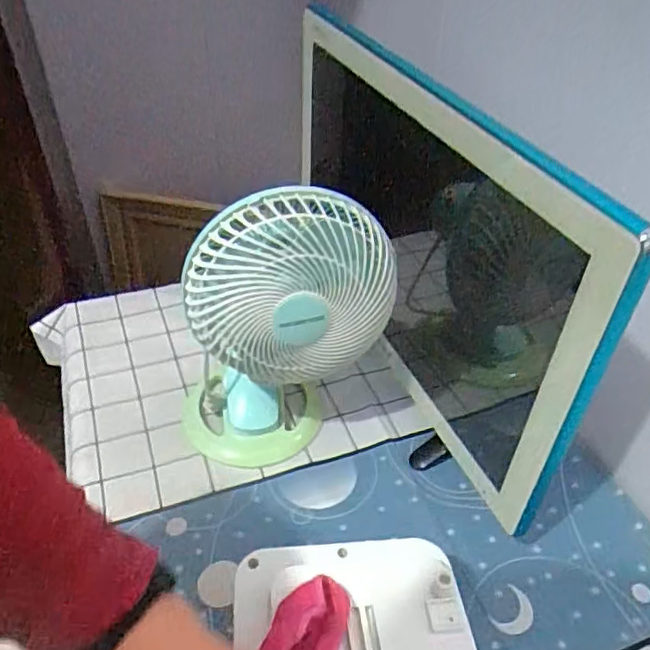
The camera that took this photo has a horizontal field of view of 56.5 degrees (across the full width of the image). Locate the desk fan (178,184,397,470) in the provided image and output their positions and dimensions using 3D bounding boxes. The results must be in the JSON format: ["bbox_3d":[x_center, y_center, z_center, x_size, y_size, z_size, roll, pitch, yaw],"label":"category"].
[{"bbox_3d":[-0.055,0.006,0.667,0.234,0.328,0.147,-7,42,-8],"label":"desk fan"}]

